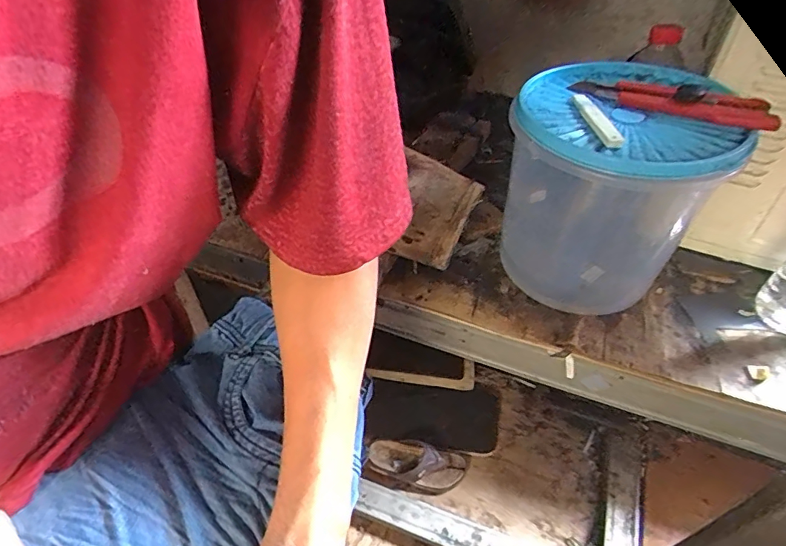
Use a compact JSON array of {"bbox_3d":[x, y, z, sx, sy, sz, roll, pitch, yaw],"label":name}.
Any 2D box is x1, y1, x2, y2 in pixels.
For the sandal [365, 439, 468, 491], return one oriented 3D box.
[{"bbox_3d":[0.055,0.477,1.166,0.237,0.050,0.097,12,46,12],"label":"sandal"}]

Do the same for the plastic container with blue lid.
[{"bbox_3d":[0.217,-0.088,0.487,0.189,0.199,0.216,25,50,23],"label":"plastic container with blue lid"}]

